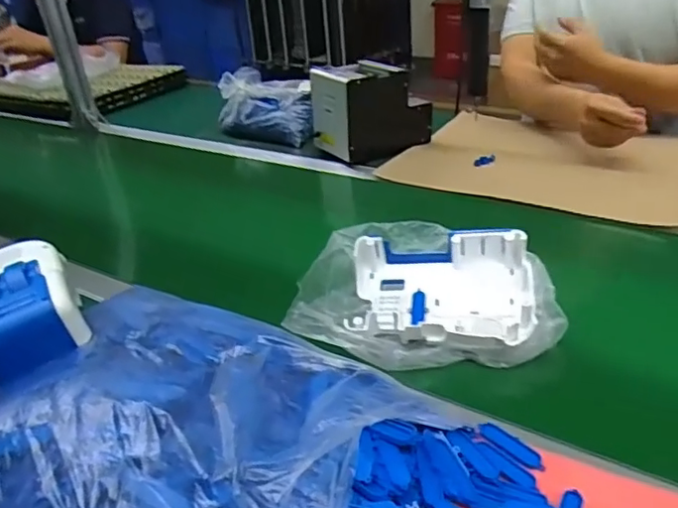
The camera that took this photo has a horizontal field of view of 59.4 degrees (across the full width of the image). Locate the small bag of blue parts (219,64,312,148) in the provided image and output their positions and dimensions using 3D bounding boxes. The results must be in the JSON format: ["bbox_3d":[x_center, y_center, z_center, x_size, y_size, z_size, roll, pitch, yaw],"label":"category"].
[{"bbox_3d":[-0.139,-0.301,1.214,0.231,0.104,0.131,11,34,26],"label":"small bag of blue parts"}]

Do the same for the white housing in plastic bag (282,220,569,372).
[{"bbox_3d":[0.089,0.030,0.630,0.268,0.051,0.204,3,31,15],"label":"white housing in plastic bag"}]

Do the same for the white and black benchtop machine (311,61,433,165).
[{"bbox_3d":[0.061,-0.266,1.073,0.190,0.144,0.124,-19,33,-22],"label":"white and black benchtop machine"}]

